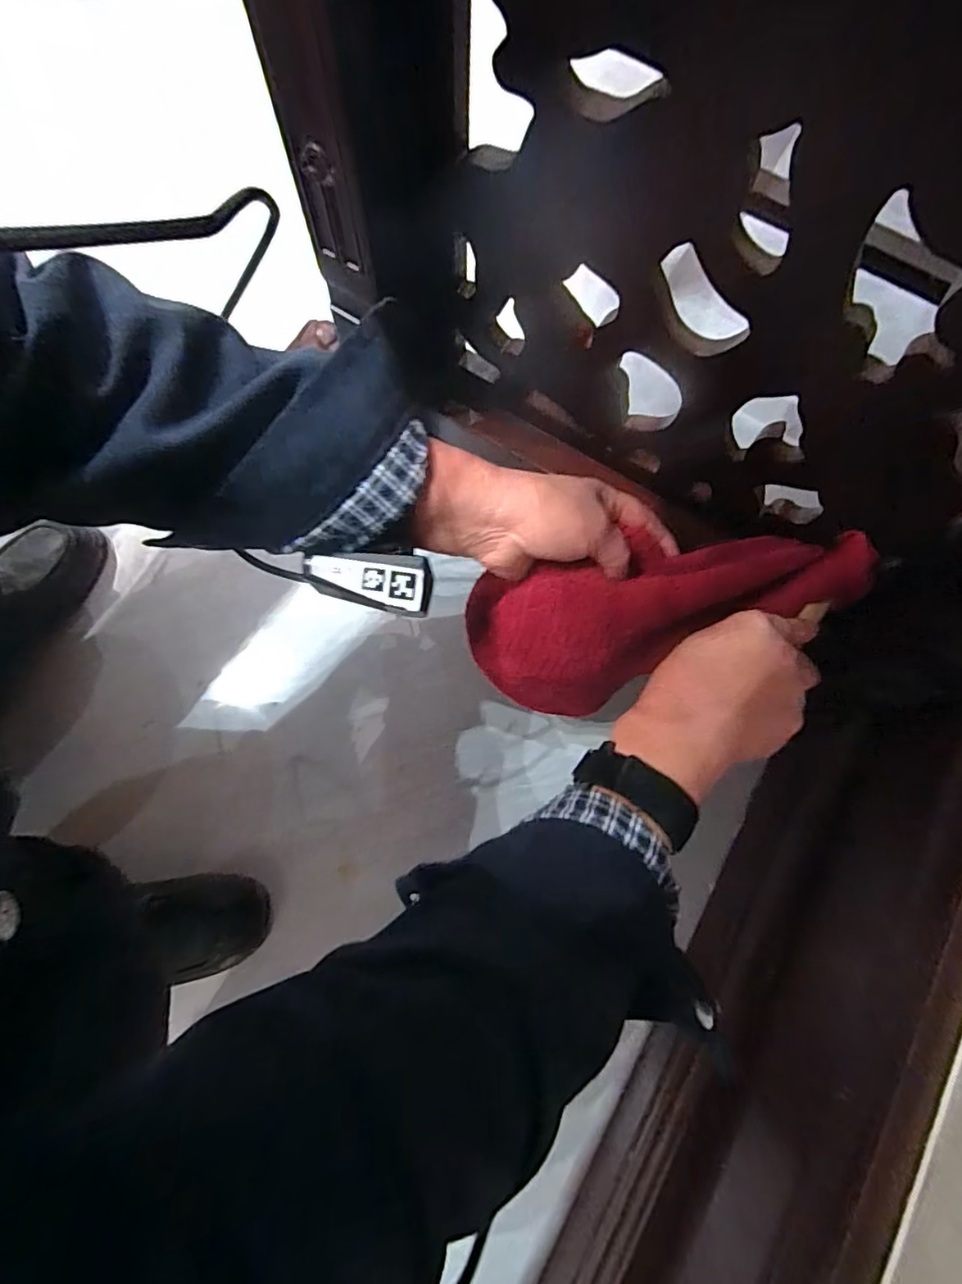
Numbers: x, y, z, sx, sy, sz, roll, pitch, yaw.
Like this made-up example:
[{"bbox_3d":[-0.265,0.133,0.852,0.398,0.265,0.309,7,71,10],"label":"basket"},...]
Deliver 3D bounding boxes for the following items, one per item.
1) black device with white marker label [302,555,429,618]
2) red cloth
[{"bbox_3d":[-0.061,-0.036,0.300,0.069,0.018,0.031,11,102,3],"label":"black device with white marker label"},{"bbox_3d":[0.140,-0.021,0.380,0.292,0.114,0.081,-13,78,-4],"label":"red cloth"}]

